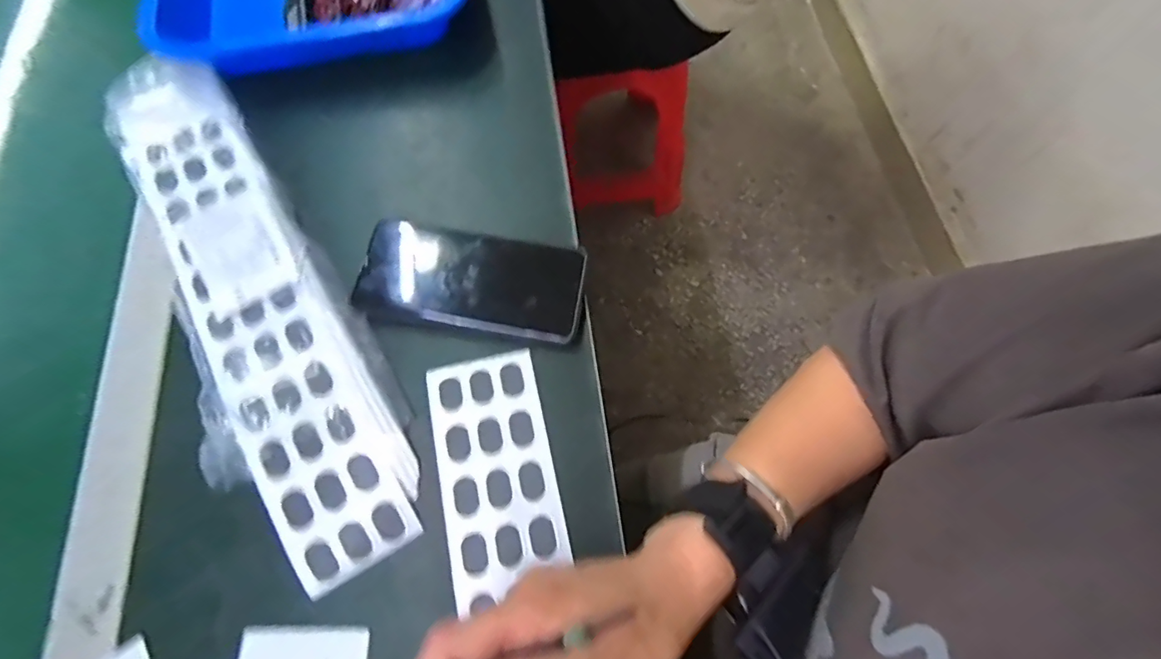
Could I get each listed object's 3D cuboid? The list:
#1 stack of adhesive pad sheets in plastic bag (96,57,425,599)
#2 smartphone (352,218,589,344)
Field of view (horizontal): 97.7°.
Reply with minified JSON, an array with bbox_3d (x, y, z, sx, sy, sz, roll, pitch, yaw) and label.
[{"bbox_3d":[-0.238,-0.039,0.364,0.109,0.030,0.435,-30,72,-11],"label":"stack of adhesive pad sheets in plastic bag"},{"bbox_3d":[-0.078,-0.037,0.373,0.161,0.009,0.078,8,69,3],"label":"smartphone"}]

